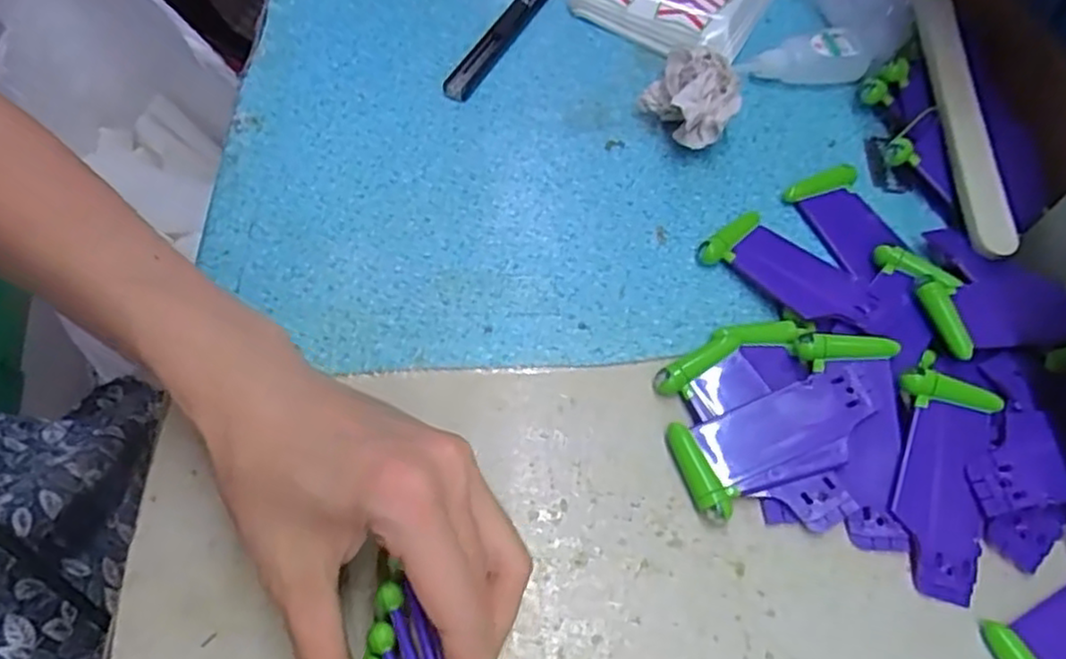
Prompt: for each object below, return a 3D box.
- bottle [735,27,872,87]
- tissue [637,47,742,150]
[{"bbox_3d":[0.163,-0.162,0.430,0.082,0.023,0.022,-8,59,-8],"label":"bottle"},{"bbox_3d":[0.090,-0.125,0.392,0.050,0.045,0.048,-10,60,-9],"label":"tissue"}]

